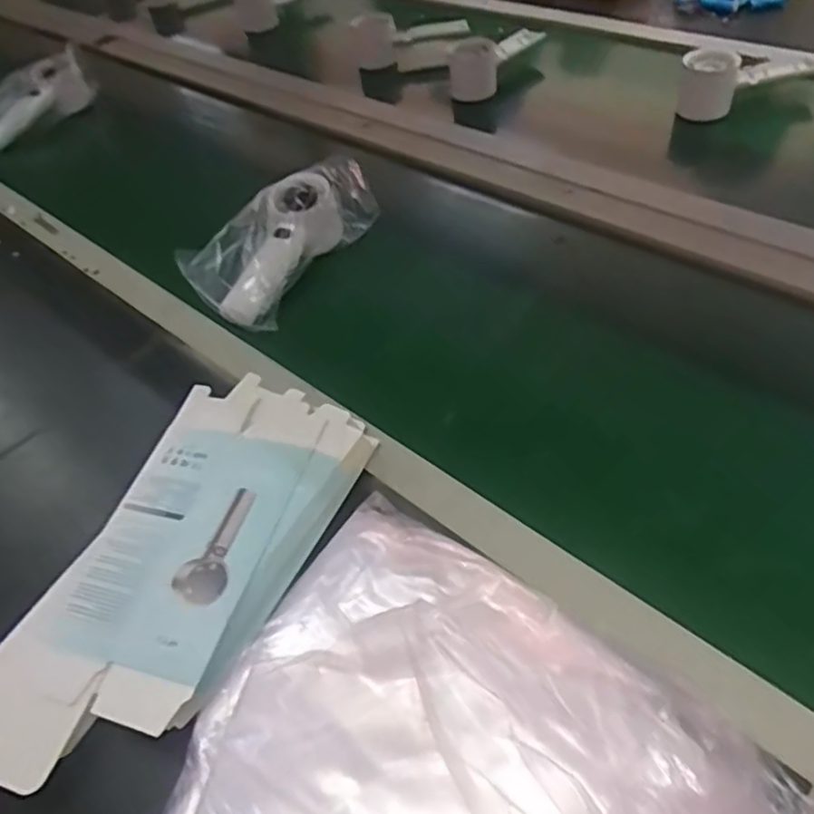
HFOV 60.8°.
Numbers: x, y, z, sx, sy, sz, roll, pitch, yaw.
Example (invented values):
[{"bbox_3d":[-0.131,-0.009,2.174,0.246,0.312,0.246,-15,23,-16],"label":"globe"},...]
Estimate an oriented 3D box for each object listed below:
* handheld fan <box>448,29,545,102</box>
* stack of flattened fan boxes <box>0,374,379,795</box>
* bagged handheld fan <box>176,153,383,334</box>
[{"bbox_3d":[0.113,-0.446,0.887,0.058,0.058,0.151,28,55,26],"label":"handheld fan"},{"bbox_3d":[-0.143,0.101,0.441,0.140,0.023,0.276,19,58,21],"label":"stack of flattened fan boxes"},{"bbox_3d":[-0.112,-0.157,0.639,0.070,0.072,0.193,24,54,24],"label":"bagged handheld fan"}]

